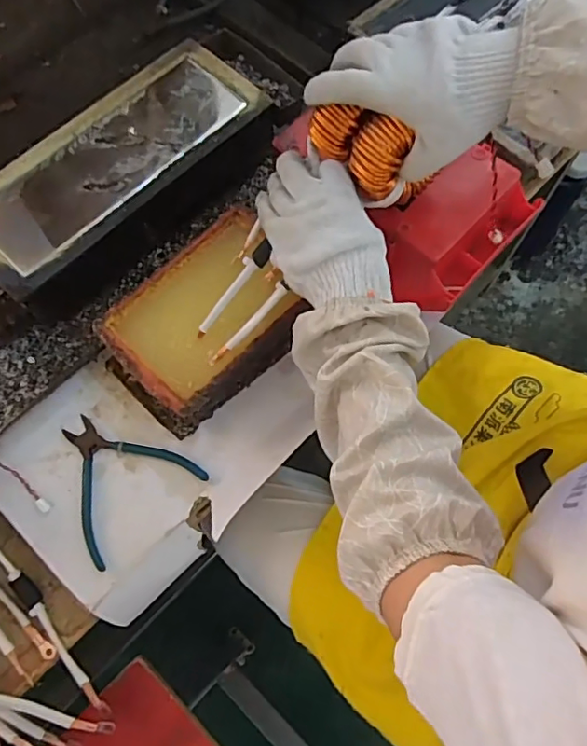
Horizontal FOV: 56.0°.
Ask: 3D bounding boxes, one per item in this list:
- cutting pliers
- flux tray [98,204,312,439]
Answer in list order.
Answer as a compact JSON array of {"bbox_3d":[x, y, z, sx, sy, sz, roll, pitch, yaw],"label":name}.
[{"bbox_3d":[-0.173,0.094,0.538,0.125,0.012,0.132,-40,74,-13],"label":"cutting pliers"},{"bbox_3d":[-0.081,-0.054,0.555,0.204,0.067,0.137,-42,74,-13],"label":"flux tray"}]

